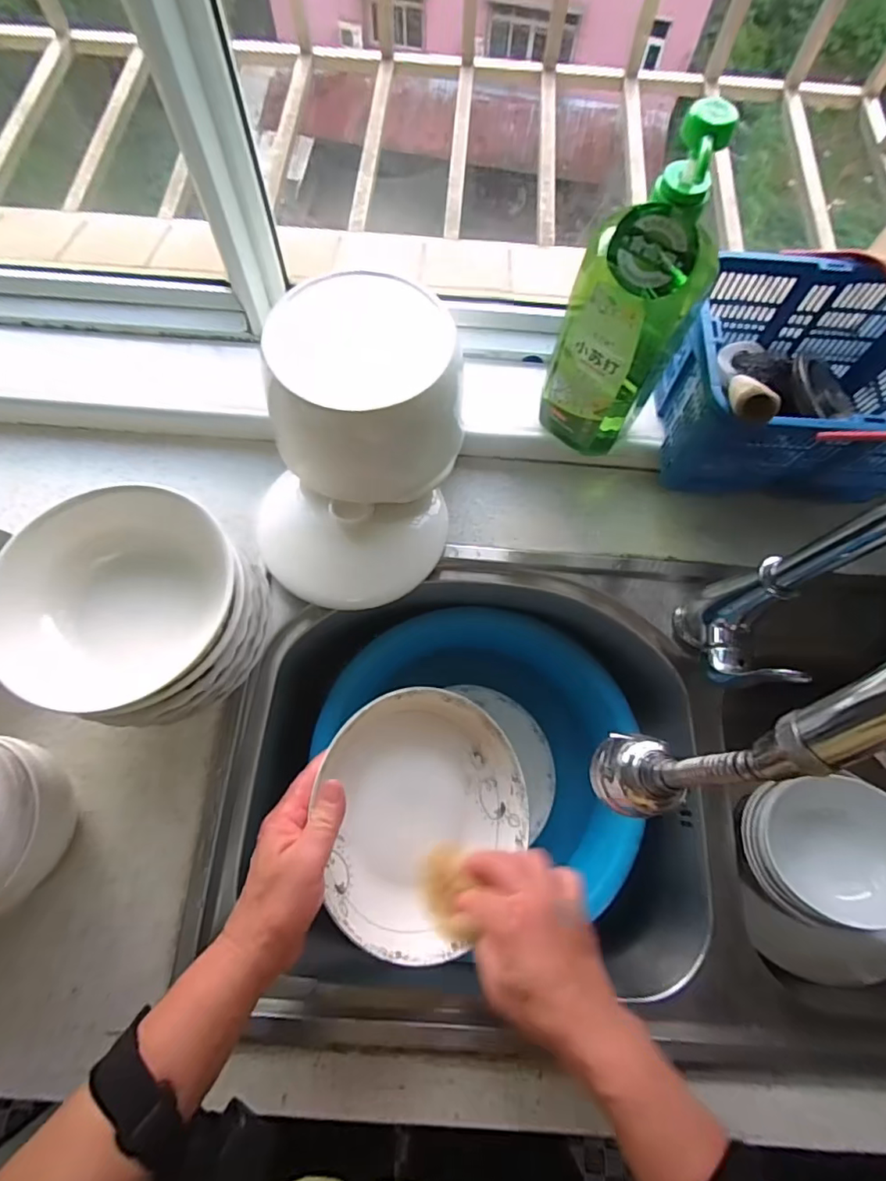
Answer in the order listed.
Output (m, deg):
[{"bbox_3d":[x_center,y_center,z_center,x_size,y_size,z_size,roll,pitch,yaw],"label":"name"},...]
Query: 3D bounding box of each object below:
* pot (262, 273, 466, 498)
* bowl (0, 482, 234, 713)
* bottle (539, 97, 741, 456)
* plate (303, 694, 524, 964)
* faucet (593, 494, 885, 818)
[{"bbox_3d":[-0.068,-0.179,0.514,0.165,0.140,0.160,0,70,-1],"label":"pot"},{"bbox_3d":[-0.242,0.003,0.404,0.159,0.065,0.161,0,70,-1],"label":"bowl"},{"bbox_3d":[0.149,-0.223,0.437,0.086,0.273,0.074,30,72,9],"label":"bottle"},{"bbox_3d":[-0.021,0.174,0.443,0.191,0.032,0.179,10,71,-31],"label":"plate"},{"bbox_3d":[0.185,0.041,0.342,0.211,0.388,0.059,-37,75,-13],"label":"faucet"}]

